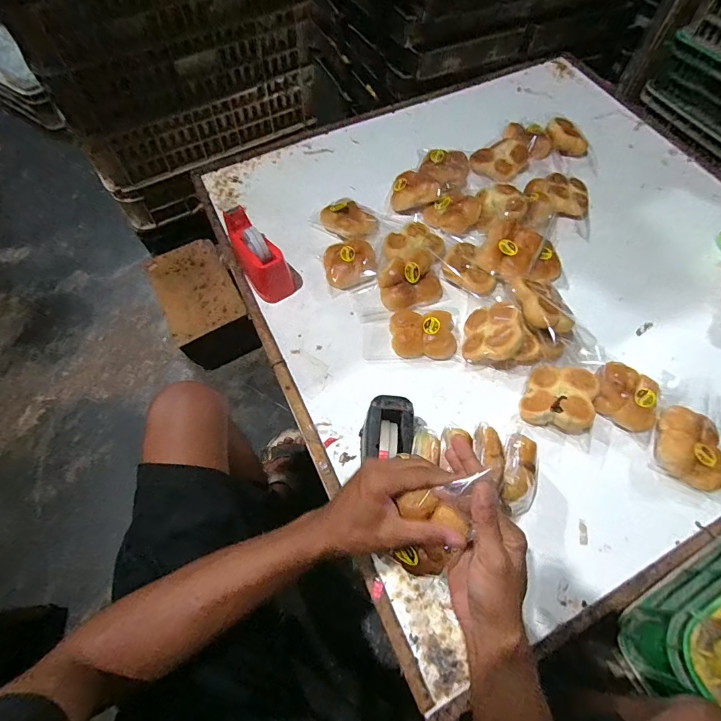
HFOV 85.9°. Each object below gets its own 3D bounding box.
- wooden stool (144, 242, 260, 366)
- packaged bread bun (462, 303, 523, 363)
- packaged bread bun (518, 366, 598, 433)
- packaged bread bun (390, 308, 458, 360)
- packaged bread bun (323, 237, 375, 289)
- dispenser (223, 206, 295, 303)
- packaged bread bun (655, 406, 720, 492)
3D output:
[{"bbox_3d":[-0.413,-0.137,1.011,0.191,0.174,0.321,-26,66,-13],"label":"wooden stool"},{"bbox_3d":[0.250,-0.049,0.727,0.105,0.038,0.109,-8,64,36],"label":"packaged bread bun"},{"bbox_3d":[0.346,0.065,0.678,0.108,0.052,0.120,21,64,10],"label":"packaged bread bun"},{"bbox_3d":[0.123,-0.055,0.751,0.122,0.040,0.099,-2,63,-2],"label":"packaged bread bun"},{"bbox_3d":[-0.022,-0.212,0.828,0.105,0.037,0.103,0,63,0],"label":"packaged bread bun"},{"bbox_3d":[-0.227,-0.237,0.818,0.072,0.093,0.217,-29,67,-14],"label":"dispenser"},{"bbox_3d":[0.542,0.143,0.635,0.103,0.052,0.121,14,63,7],"label":"packaged bread bun"}]

